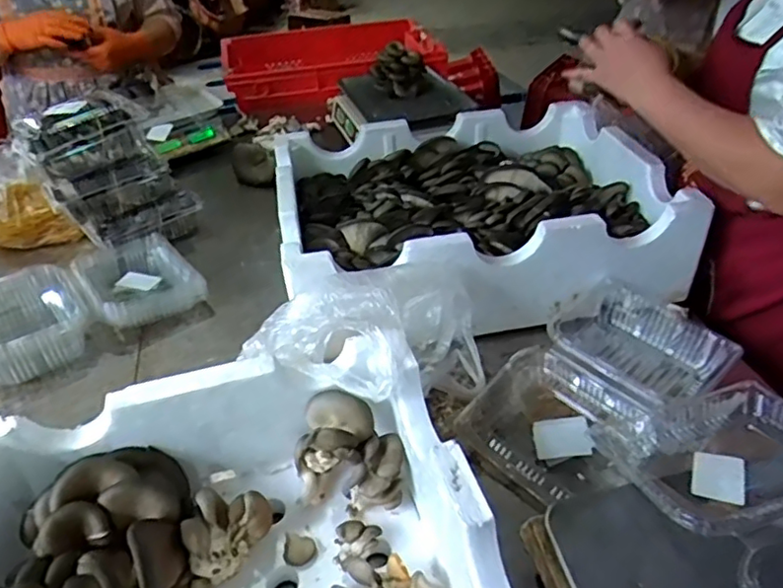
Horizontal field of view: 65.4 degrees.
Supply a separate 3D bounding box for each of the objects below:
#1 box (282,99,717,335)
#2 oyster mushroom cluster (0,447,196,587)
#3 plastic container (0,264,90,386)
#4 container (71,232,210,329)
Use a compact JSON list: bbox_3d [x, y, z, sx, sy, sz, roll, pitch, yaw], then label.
[{"bbox_3d":[0.112,-0.131,0.952,0.575,0.148,0.485,-12,38,-11],"label":"box"},{"bbox_3d":[-0.254,0.236,0.524,0.159,0.091,0.207,-12,38,-11],"label":"oyster mushroom cluster"},{"bbox_3d":[-0.537,0.040,0.890,0.165,0.066,0.192,-31,45,-31],"label":"plastic container"},{"bbox_3d":[-0.411,-0.026,0.981,0.159,0.058,0.208,-26,43,-27],"label":"container"}]

